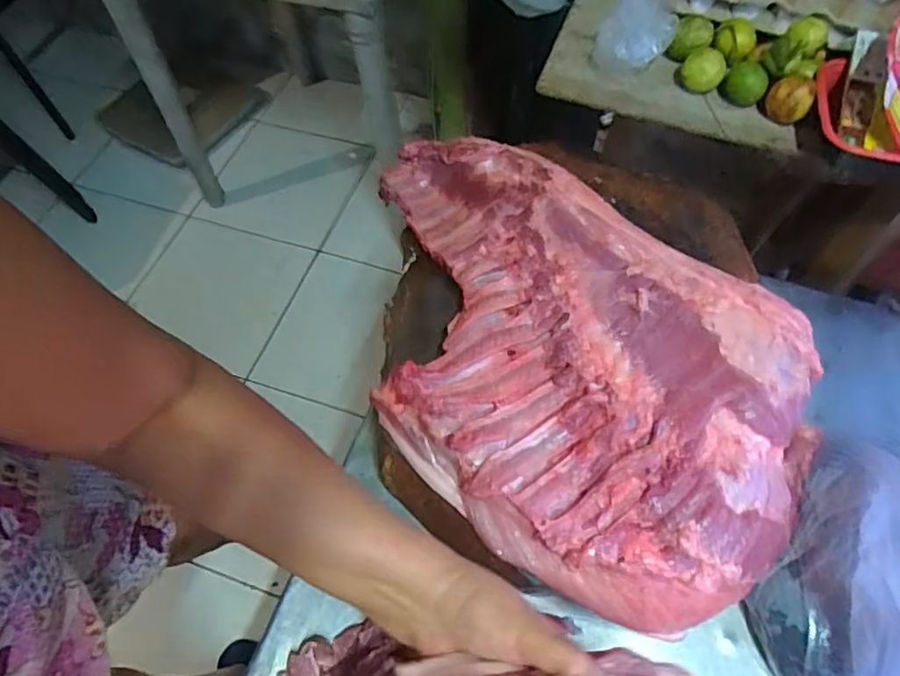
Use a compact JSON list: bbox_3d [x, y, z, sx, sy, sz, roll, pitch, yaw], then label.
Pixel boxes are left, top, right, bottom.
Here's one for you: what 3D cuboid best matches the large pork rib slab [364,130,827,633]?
[{"bbox_3d":[0.081,0.002,0.557,0.489,0.078,0.327,34,67,20],"label":"large pork rib slab"}]

